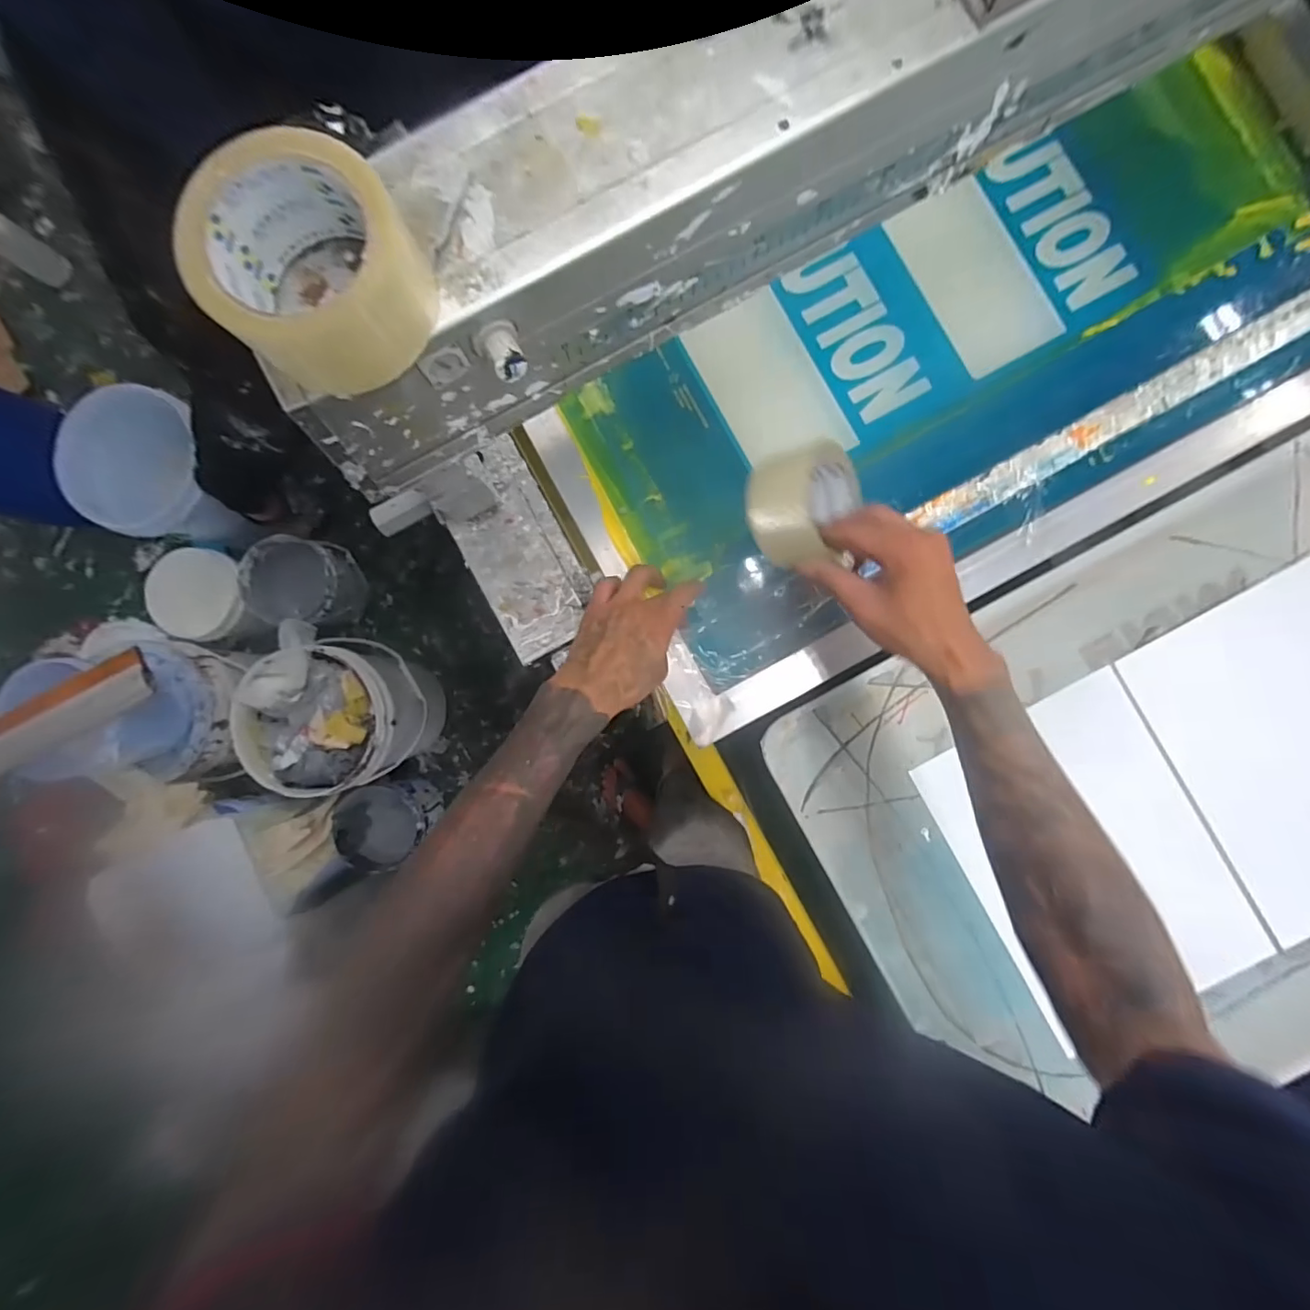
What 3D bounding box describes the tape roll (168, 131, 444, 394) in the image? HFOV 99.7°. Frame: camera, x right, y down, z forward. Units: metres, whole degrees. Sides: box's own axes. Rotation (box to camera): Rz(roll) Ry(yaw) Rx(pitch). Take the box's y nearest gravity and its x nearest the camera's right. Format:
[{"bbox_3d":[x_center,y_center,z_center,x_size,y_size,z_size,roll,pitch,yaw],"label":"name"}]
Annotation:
[{"bbox_3d":[-0.170,-0.196,0.281,0.096,0.059,0.090,0,88,3],"label":"tape roll"}]

